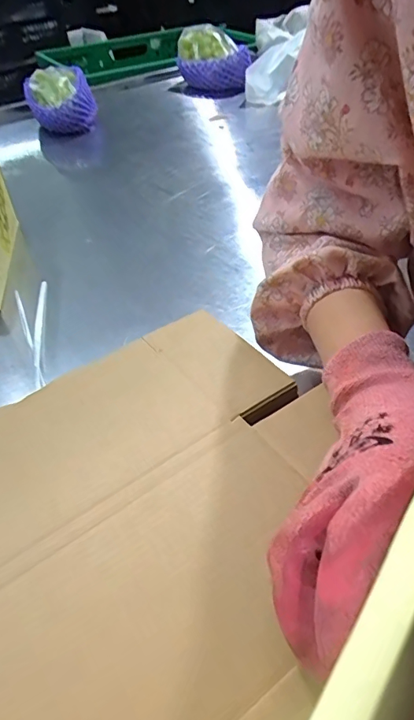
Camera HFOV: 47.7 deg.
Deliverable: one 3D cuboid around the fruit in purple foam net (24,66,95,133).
[{"bbox_3d":[-0.298,-0.532,0.953,0.133,0.104,0.117,-12,45,-9],"label":"fruit in purple foam net"}]

